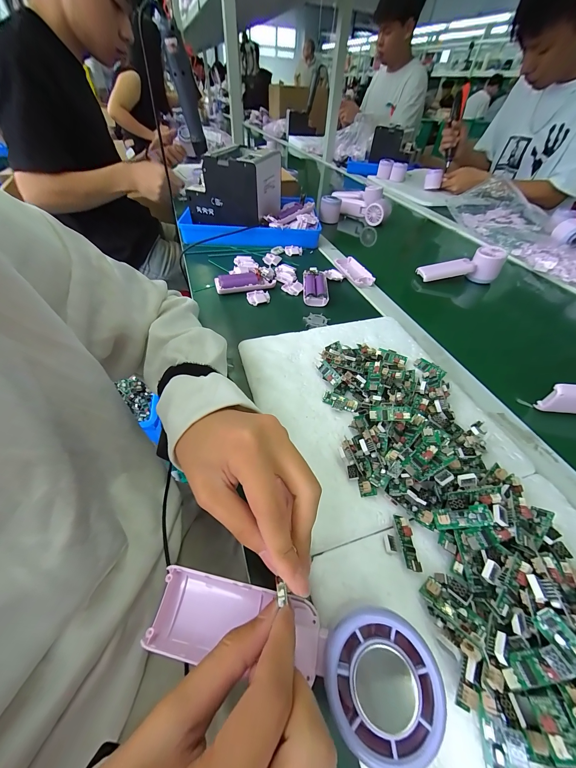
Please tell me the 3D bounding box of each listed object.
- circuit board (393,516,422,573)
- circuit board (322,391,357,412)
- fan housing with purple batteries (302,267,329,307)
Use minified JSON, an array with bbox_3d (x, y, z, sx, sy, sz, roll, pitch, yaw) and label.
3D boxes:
[{"bbox_3d":[0.095,0.126,0.215,0.012,0.008,0.039,2,48,-1],"label":"circuit board"},{"bbox_3d":[0.058,0.021,0.305,0.039,0.007,0.020,22,51,16],"label":"circuit board"},{"bbox_3d":[0.049,-0.176,0.489,0.043,0.025,0.094,3,48,0],"label":"fan housing with purple batteries"}]

